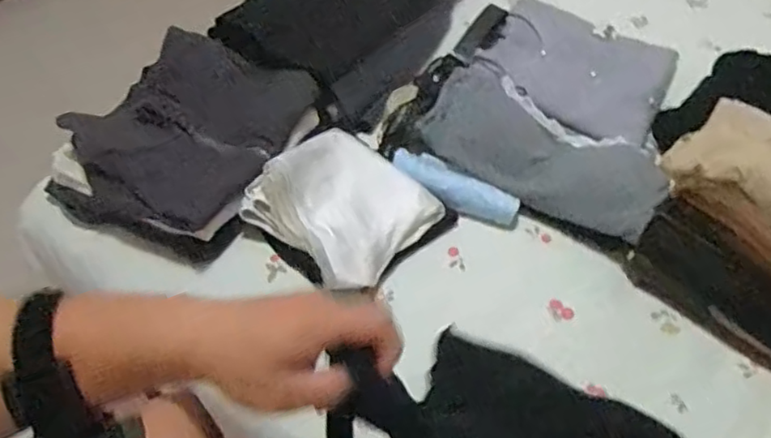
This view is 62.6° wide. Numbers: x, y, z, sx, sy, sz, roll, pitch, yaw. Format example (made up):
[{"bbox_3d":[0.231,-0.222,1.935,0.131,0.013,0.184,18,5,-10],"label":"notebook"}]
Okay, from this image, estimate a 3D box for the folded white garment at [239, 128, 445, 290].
[{"bbox_3d":[-0.045,-0.020,0.710,0.169,0.055,0.165,33,59,22],"label":"folded white garment"}]

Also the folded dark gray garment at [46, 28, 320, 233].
[{"bbox_3d":[-0.228,-0.105,0.749,0.221,0.043,0.262,18,54,13],"label":"folded dark gray garment"}]

